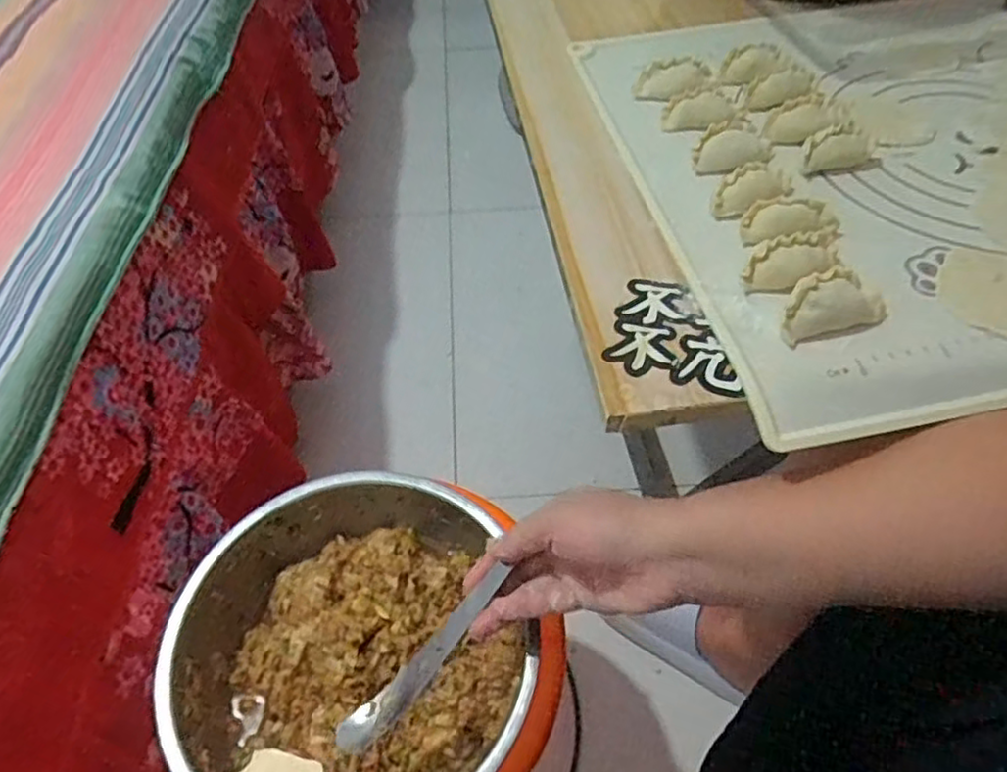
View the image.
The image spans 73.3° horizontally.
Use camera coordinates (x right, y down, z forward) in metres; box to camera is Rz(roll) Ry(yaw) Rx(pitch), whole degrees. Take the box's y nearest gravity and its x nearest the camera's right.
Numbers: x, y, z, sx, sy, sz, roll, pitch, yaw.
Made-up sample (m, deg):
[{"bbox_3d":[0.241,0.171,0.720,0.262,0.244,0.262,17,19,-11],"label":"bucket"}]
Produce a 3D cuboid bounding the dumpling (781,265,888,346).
[{"bbox_3d":[0.175,-0.045,0.362,0.059,0.019,0.030,-14,53,-8],"label":"dumpling"}]

